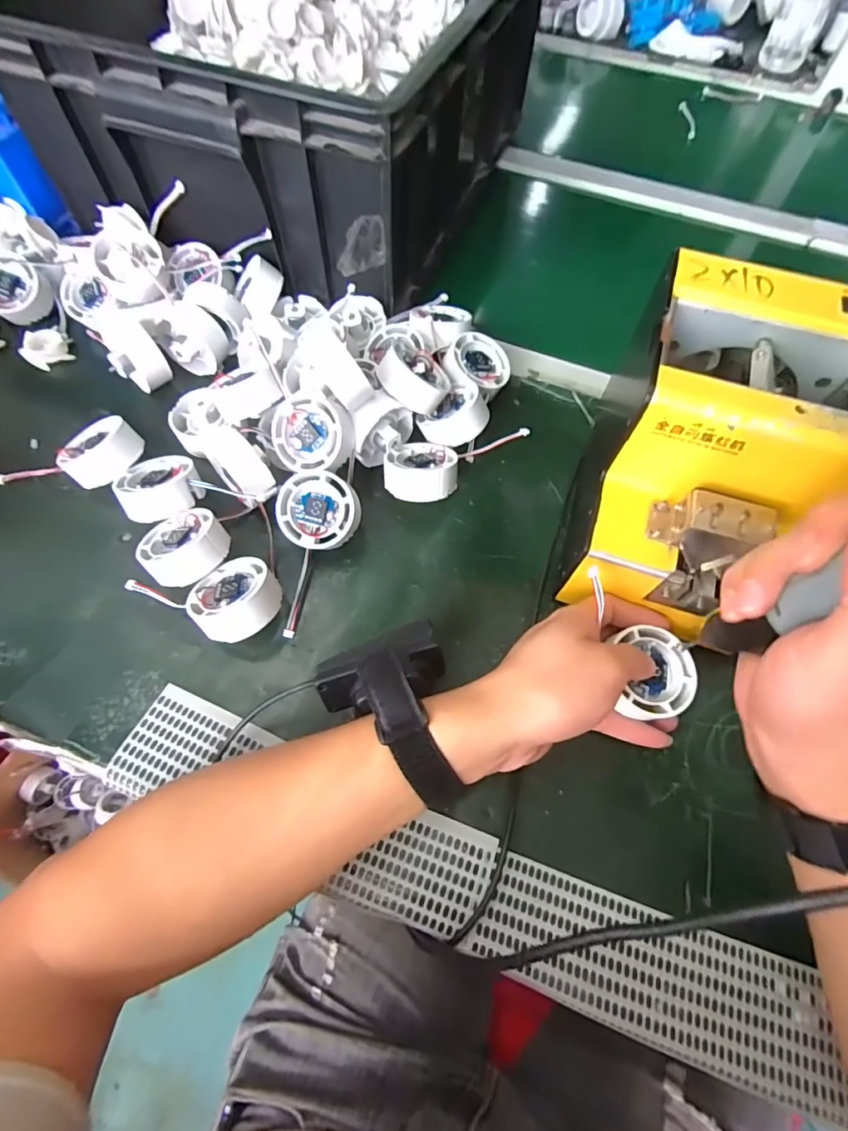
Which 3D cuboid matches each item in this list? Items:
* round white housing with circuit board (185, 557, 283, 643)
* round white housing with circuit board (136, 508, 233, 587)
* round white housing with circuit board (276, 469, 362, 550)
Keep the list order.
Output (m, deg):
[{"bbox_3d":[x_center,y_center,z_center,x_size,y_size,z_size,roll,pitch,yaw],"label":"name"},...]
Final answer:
[{"bbox_3d":[-0.120,0.023,0.319,0.053,0.026,0.053,-11,42,10],"label":"round white housing with circuit board"},{"bbox_3d":[-0.161,-0.013,0.334,0.052,0.025,0.052,-11,47,12],"label":"round white housing with circuit board"},{"bbox_3d":[-0.075,-0.039,0.350,0.055,0.019,0.053,0,90,-1],"label":"round white housing with circuit board"}]

